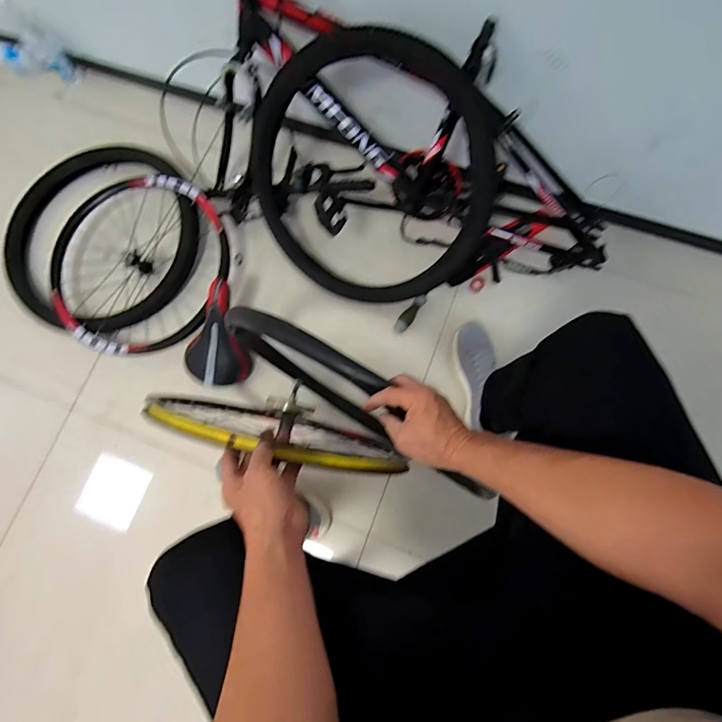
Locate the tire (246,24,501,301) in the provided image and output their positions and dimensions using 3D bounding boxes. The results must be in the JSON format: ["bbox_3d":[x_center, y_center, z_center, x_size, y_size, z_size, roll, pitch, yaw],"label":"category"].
[{"bbox_3d":[0.015,-0.389,0.874,0.525,0.063,0.547,12,125,17],"label":"tire"}]

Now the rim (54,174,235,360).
[{"bbox_3d":[-0.558,-0.264,0.997,0.451,0.096,0.474,0,78,0],"label":"rim"}]

